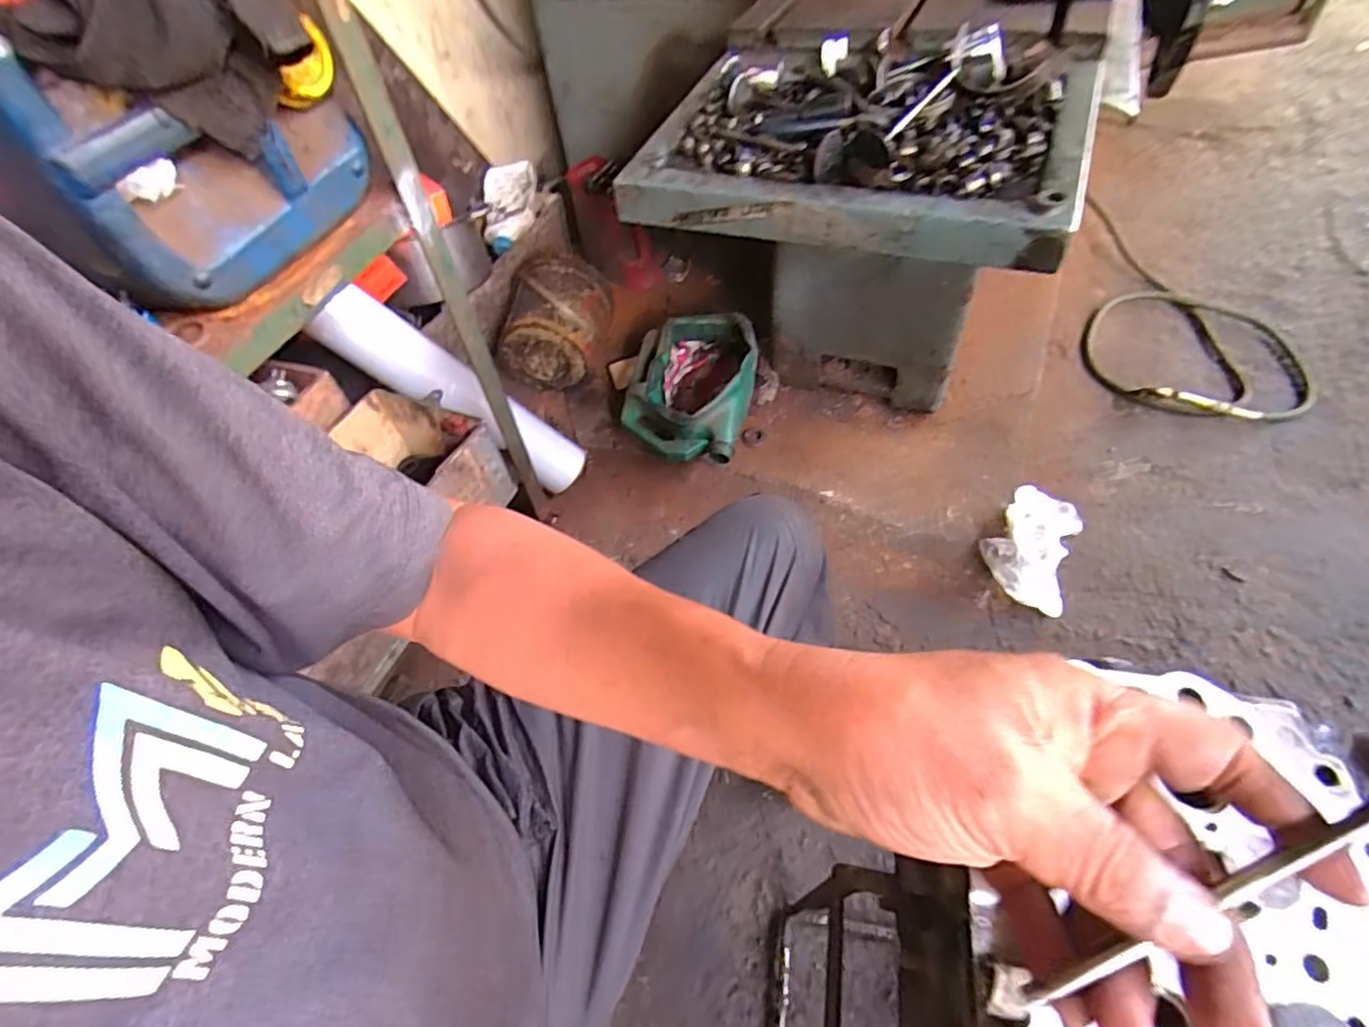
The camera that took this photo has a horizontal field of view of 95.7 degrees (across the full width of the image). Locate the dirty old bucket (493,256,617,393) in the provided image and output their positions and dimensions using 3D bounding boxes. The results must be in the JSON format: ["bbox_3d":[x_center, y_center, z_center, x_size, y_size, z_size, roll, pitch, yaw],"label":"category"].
[{"bbox_3d":[-0.259,-0.384,1.243,0.191,0.190,0.191,5,53,11],"label":"dirty old bucket"}]

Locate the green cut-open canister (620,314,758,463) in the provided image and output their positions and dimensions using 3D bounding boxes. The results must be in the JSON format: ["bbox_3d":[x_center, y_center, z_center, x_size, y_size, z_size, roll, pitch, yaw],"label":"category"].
[{"bbox_3d":[0.009,-0.222,1.147,0.228,0.139,0.291,5,53,12],"label":"green cut-open canister"}]

